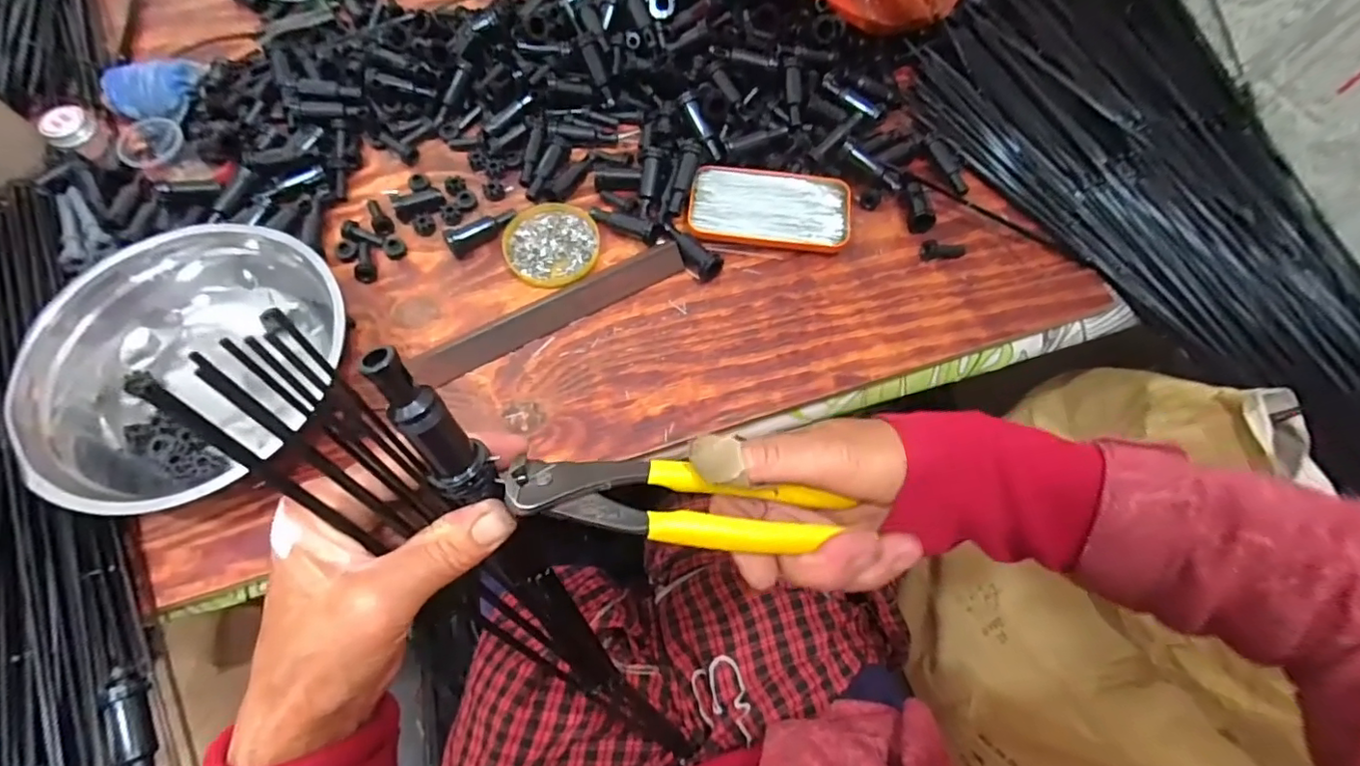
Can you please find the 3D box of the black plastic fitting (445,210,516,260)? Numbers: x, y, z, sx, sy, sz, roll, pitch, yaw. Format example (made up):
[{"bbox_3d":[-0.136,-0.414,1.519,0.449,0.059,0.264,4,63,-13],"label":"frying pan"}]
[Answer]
[{"bbox_3d":[-0.178,-0.139,0.516,0.066,0.015,0.018,-34,71,-15],"label":"black plastic fitting"}]

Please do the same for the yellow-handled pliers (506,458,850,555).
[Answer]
[{"bbox_3d":[-0.002,0.052,0.251,0.141,0.018,0.037,10,66,-6],"label":"yellow-handled pliers"}]

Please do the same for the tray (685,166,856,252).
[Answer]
[{"bbox_3d":[0.082,-0.158,0.523,0.143,0.020,0.069,5,66,1],"label":"tray"}]

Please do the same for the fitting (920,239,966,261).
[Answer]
[{"bbox_3d":[0.239,-0.122,0.517,0.041,0.017,0.017,-5,66,-4],"label":"fitting"}]

